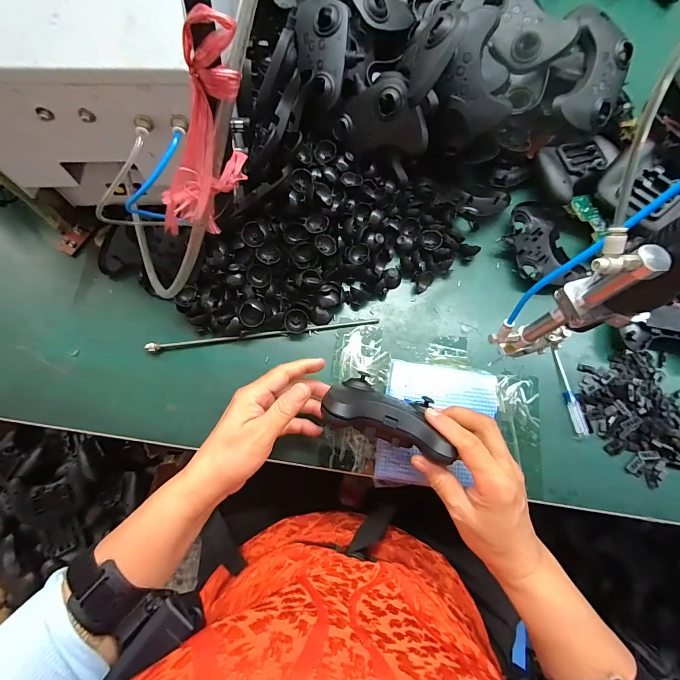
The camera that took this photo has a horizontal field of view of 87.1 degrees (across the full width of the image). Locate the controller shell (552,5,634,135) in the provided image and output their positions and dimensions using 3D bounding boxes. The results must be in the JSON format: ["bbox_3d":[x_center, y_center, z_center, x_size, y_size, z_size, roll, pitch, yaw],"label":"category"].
[{"bbox_3d":[0.319,-0.333,0.458,0.084,0.036,0.120,9,103,-13],"label":"controller shell"}]

